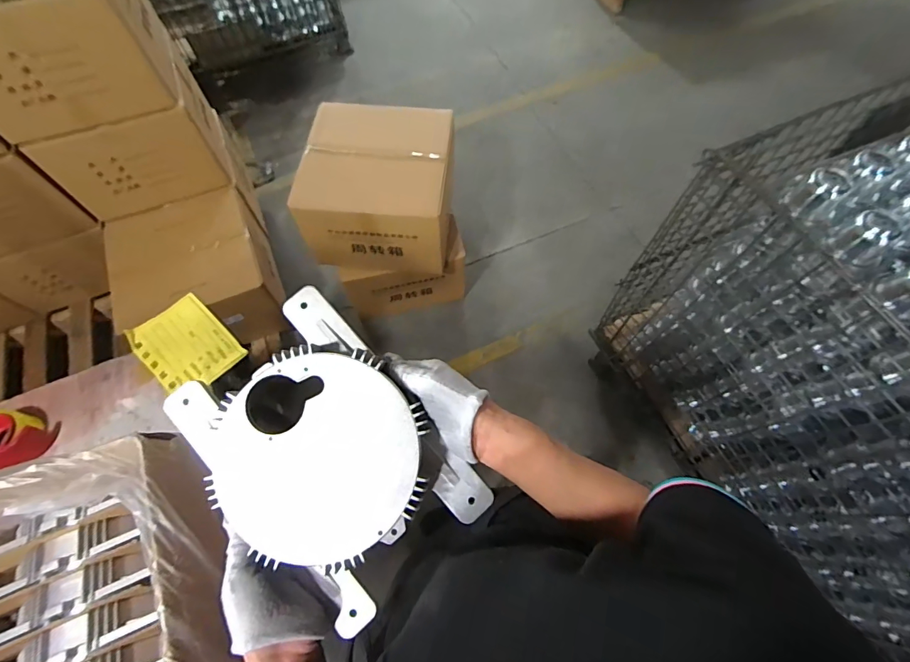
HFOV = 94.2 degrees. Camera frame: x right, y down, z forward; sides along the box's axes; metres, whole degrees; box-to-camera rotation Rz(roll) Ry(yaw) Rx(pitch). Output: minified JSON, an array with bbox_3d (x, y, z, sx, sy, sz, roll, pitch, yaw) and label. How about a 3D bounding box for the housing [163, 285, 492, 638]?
[{"bbox_3d":[-0.117,0.109,0.395,0.178,0.080,0.263,-41,84,-5],"label":"housing"}]

